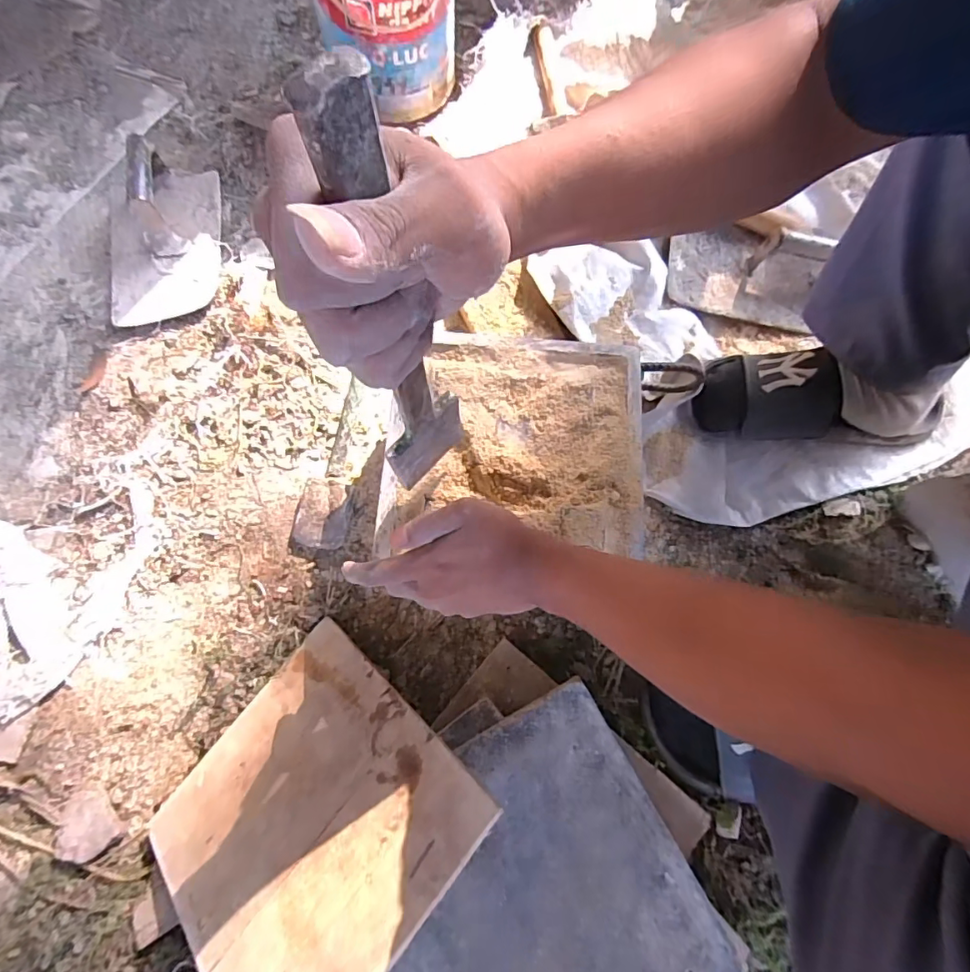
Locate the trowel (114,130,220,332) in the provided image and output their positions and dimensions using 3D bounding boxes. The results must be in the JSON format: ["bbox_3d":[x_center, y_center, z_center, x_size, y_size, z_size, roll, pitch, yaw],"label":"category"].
[{"bbox_3d":[-0.408,-0.321,0.632,0.146,0.068,0.233,-12,76,-4],"label":"trowel"}]

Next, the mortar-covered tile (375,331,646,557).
[{"bbox_3d":[0.030,-0.045,0.461,0.222,0.015,0.193,5,76,0],"label":"mortar-covered tile"}]

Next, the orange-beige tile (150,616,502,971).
[{"bbox_3d":[-0.151,0.277,0.431,0.248,0.005,0.236,32,73,35],"label":"orange-beige tile"}]

